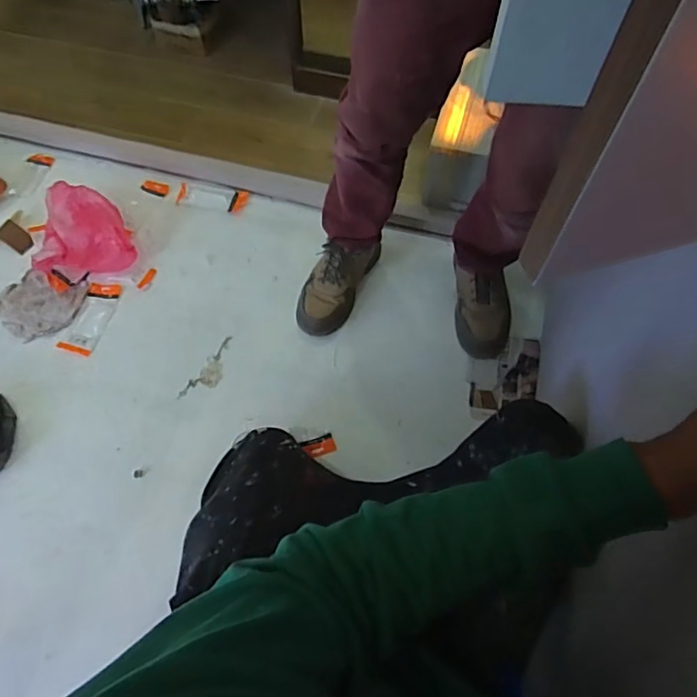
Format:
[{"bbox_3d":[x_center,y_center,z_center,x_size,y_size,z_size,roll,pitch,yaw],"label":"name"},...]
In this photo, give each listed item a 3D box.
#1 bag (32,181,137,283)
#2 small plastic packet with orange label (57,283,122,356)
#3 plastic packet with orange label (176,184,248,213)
[{"bbox_3d":[-0.564,-0.253,1.176,0.201,0.094,0.189,1,63,-2],"label":"bag"},{"bbox_3d":[-0.541,-0.066,1.130,0.068,0.013,0.166,13,63,4],"label":"small plastic packet with orange label"},{"bbox_3d":[-0.325,-0.361,1.286,0.168,0.007,0.063,10,63,3],"label":"plastic packet with orange label"}]

